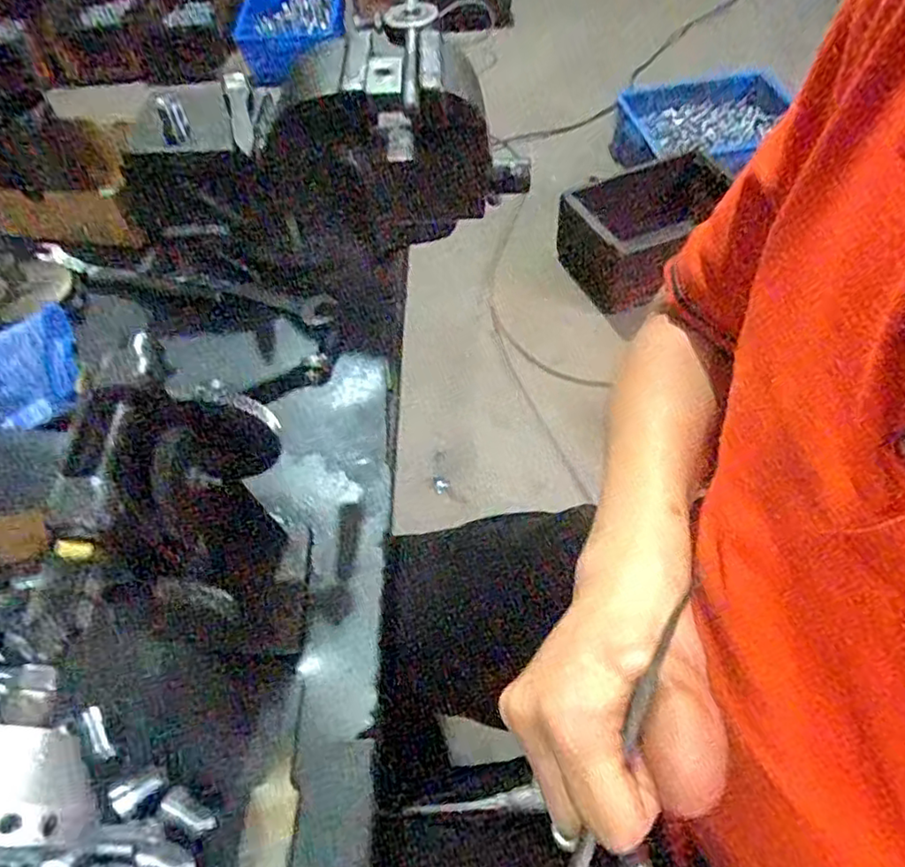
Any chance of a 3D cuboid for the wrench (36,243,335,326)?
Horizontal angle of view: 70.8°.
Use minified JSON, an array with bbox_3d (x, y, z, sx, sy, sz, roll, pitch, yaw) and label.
[{"bbox_3d":[-0.236,-0.134,0.557,0.263,0.012,0.028,7,54,8],"label":"wrench"}]

